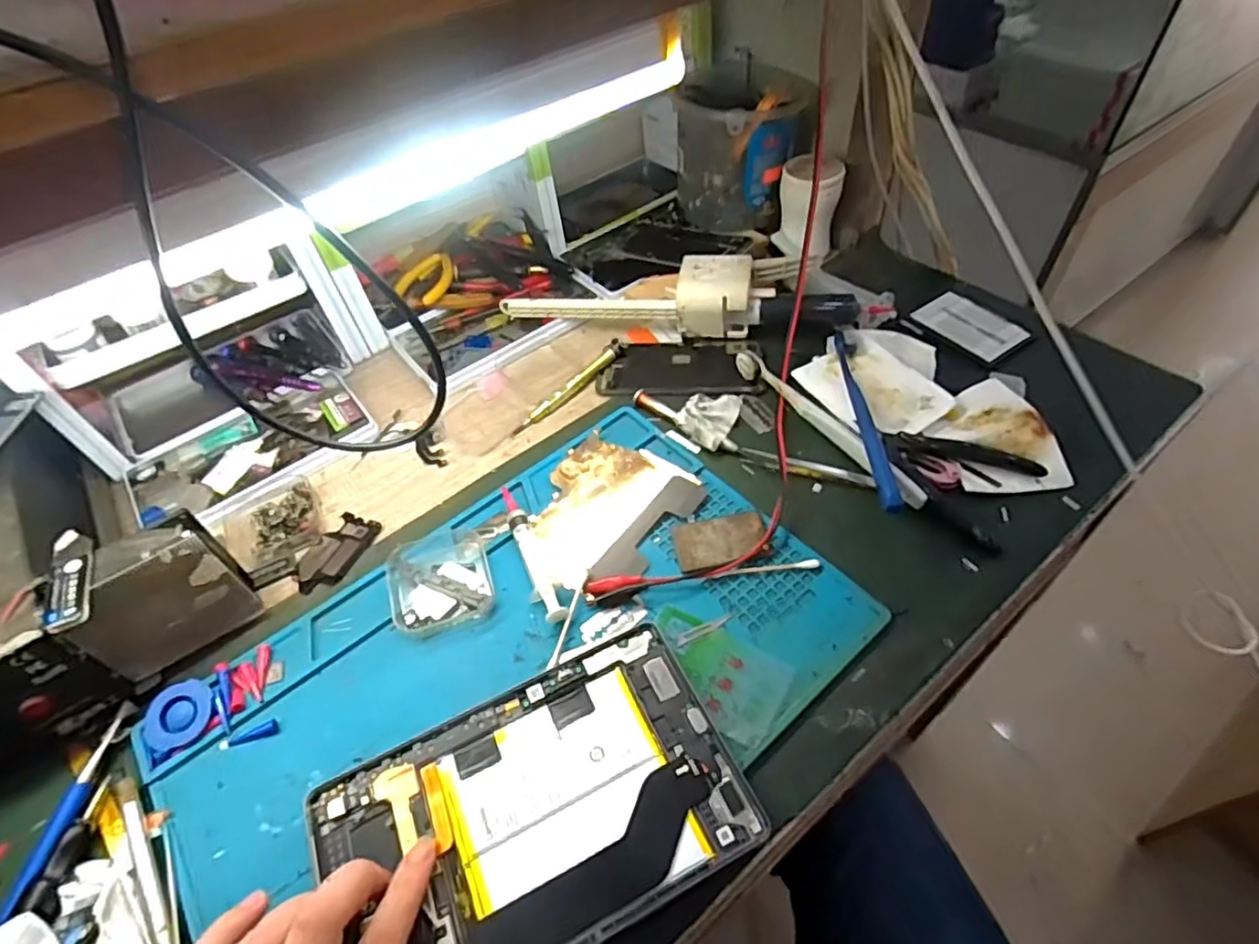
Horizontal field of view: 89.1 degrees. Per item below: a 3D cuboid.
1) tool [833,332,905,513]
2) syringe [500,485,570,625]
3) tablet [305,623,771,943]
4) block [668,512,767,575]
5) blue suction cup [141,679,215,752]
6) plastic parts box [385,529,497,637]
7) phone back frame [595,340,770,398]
[{"bbox_3d":[0.169,-0.041,0.457,0.013,0.020,0.181,-2,48,5],"label":"tool"},{"bbox_3d":[-0.066,0.053,0.420,0.016,0.015,0.106,-22,49,-12],"label":"syringe"},{"bbox_3d":[-0.049,0.171,0.324,0.202,0.009,0.127,-23,49,-13],"label":"tablet"},{"bbox_3d":[0.060,0.046,0.420,0.060,0.006,0.036,-9,48,-1],"label":"block"},{"bbox_3d":[-0.259,0.139,0.367,0.036,0.006,0.036,2,65,-4],"label":"blue suction cup"},{"bbox_3d":[-0.122,0.068,0.414,0.062,0.019,0.069,-16,48,-7],"label":"plastic parts box"},{"bbox_3d":[0.041,-0.087,0.527,0.130,0.010,0.062,-2,48,5],"label":"phone back frame"}]

